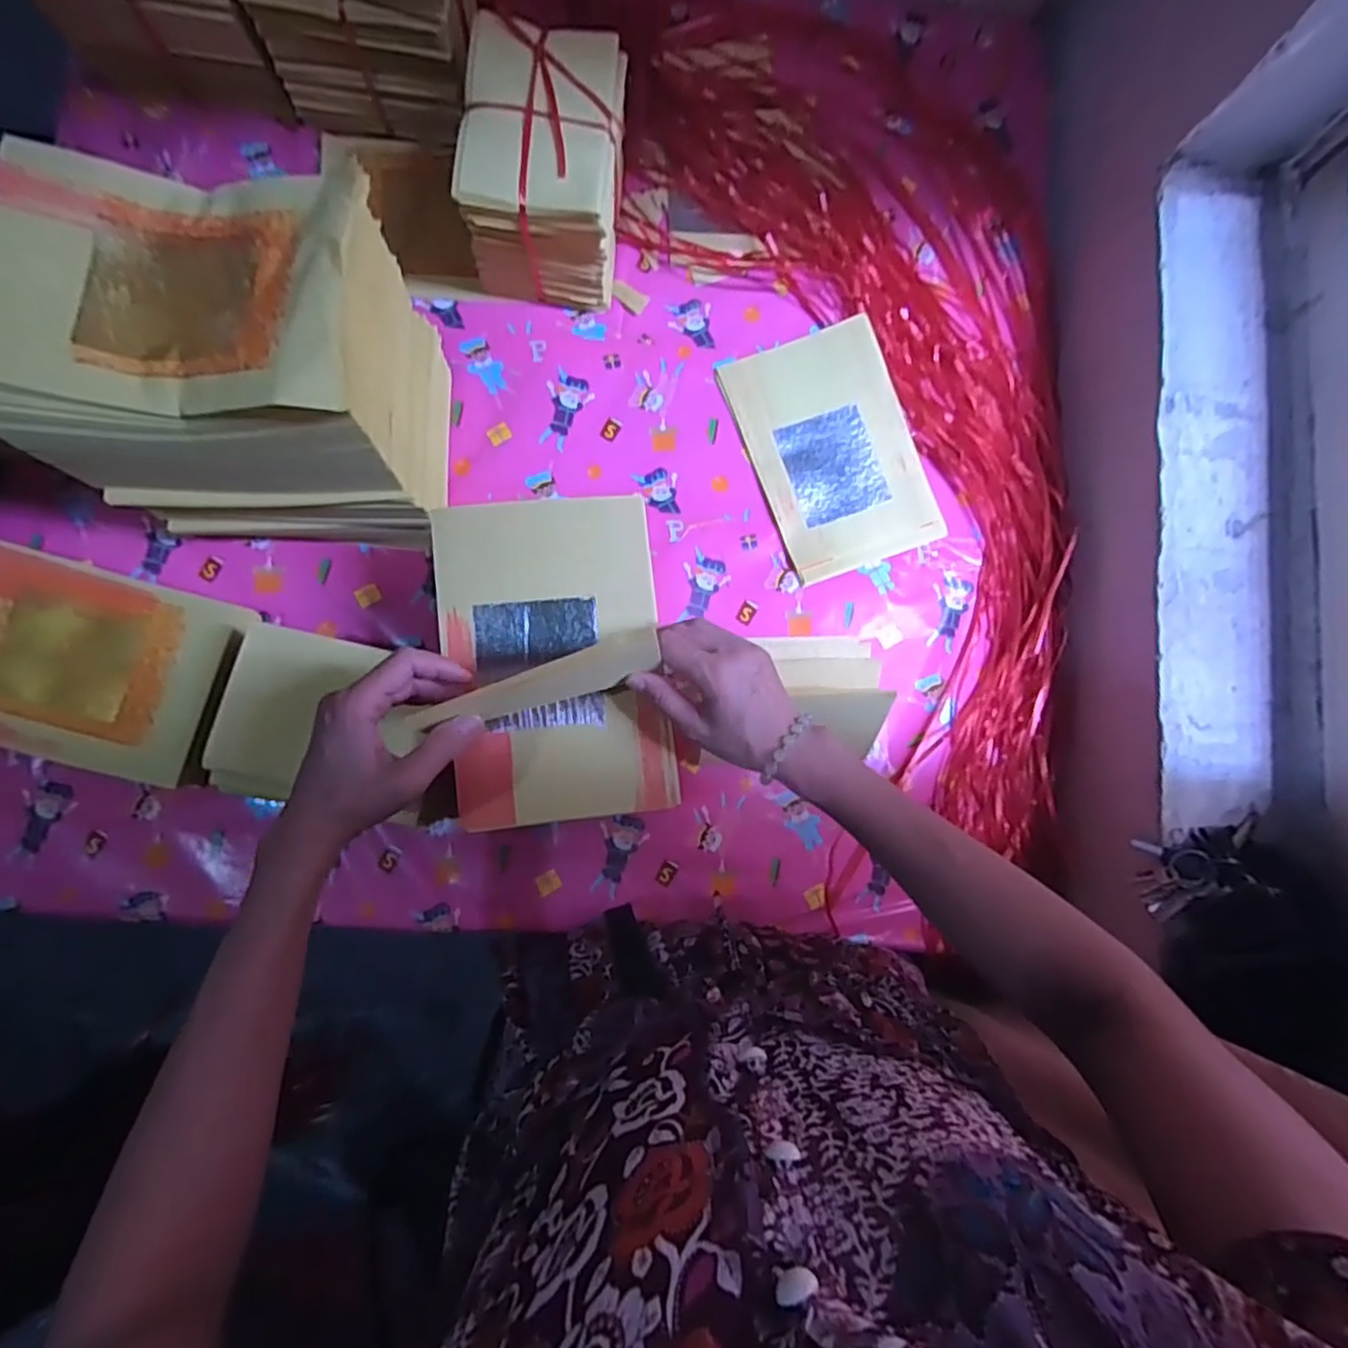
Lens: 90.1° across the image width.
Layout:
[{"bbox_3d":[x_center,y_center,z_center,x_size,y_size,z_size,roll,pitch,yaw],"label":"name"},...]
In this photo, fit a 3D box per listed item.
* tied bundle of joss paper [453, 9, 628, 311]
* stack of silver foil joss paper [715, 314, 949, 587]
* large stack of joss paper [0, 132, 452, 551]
[{"bbox_3d":[-0.112,-0.439,0.602,0.123,0.125,0.160,6,88,-4],"label":"tied bundle of joss paper"},{"bbox_3d":[0.158,-0.223,0.666,0.159,0.012,0.234,-20,90,-5],"label":"stack of silver foil joss paper"},{"bbox_3d":[-0.310,-0.220,0.493,0.229,0.203,0.188,1,88,-4],"label":"large stack of joss paper"}]

